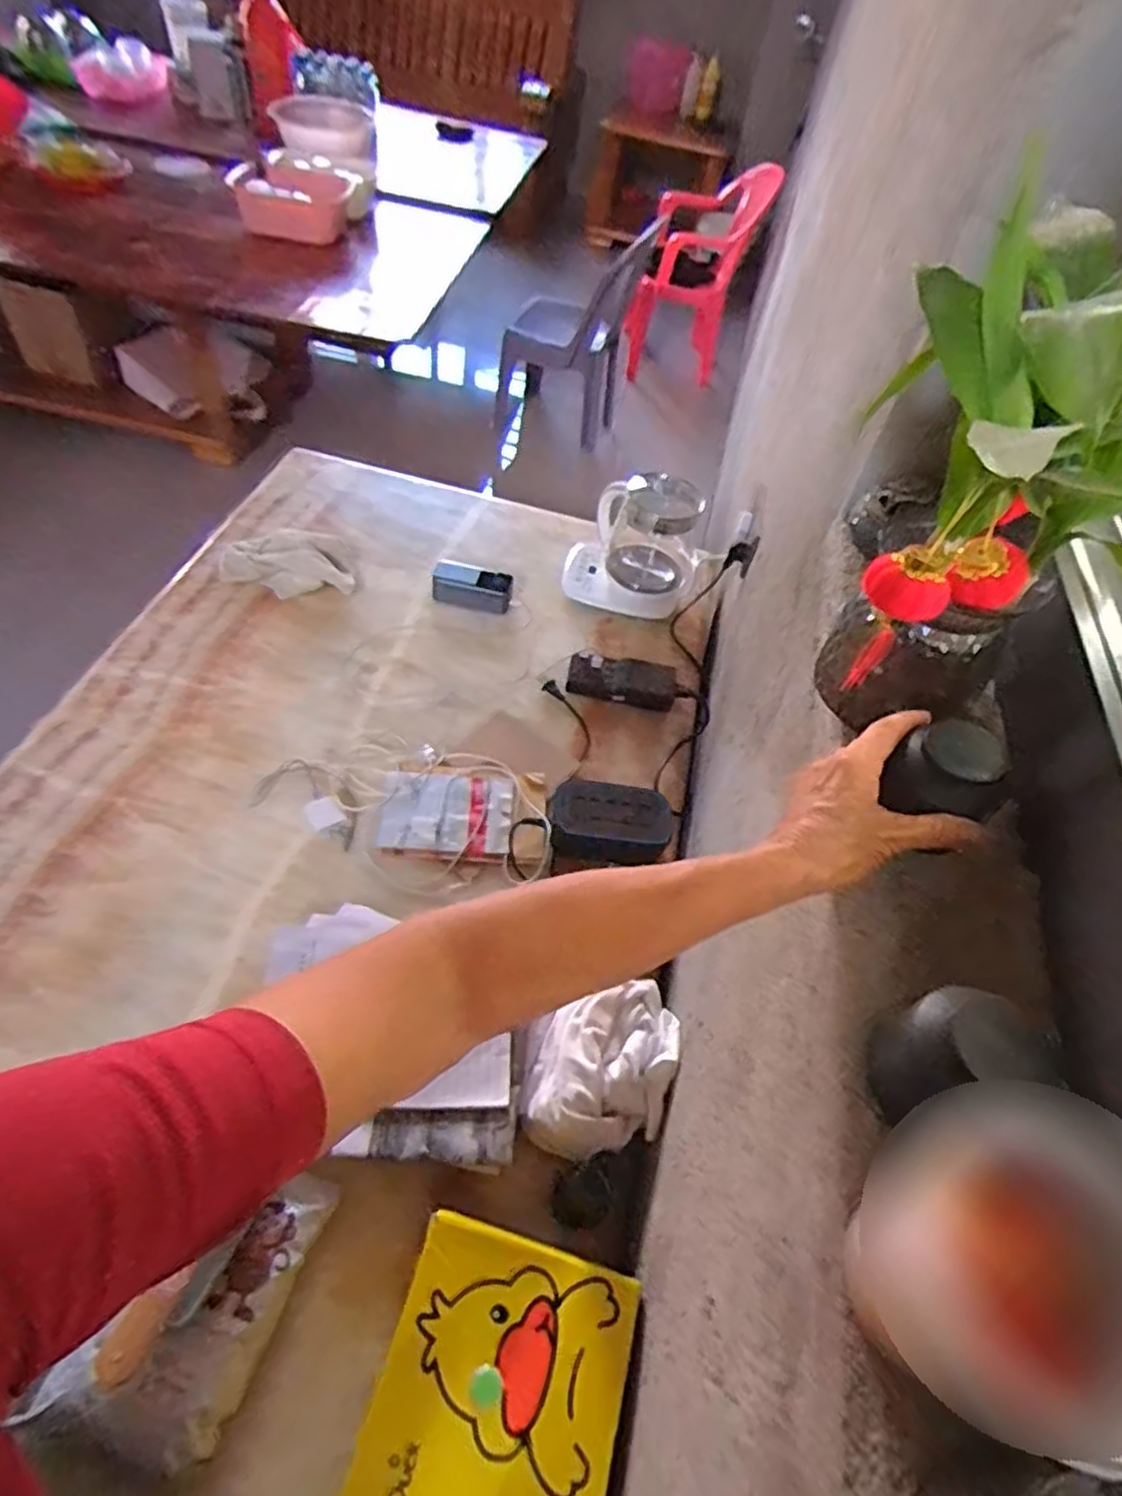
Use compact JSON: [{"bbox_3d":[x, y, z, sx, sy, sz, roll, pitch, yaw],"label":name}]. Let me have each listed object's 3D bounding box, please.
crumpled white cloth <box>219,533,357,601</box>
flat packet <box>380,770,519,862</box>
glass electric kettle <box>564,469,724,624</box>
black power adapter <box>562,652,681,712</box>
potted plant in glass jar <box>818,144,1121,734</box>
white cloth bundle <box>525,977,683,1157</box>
[{"bbox_3d":[-0.447,-0.304,1.212,0.214,0.037,0.128,0,52,-9],"label":"crumpled white cloth"},{"bbox_3d":[-0.150,0.087,0.973,0.167,0.015,0.125,6,52,-4],"label":"flat packet"},{"bbox_3d":[0.142,-0.361,1.245,0.249,0.198,0.176,12,51,0],"label":"glass electric kettle"},{"bbox_3d":[0.097,-0.102,1.142,0.180,0.043,0.061,13,51,1],"label":"black power adapter"},{"bbox_3d":[0.242,-0.137,0.429,0.156,0.265,0.167,22,52,8],"label":"potted plant in glass jar"},{"bbox_3d":[0.041,0.328,0.758,0.162,0.070,0.154,-2,53,-11],"label":"white cloth bundle"}]

